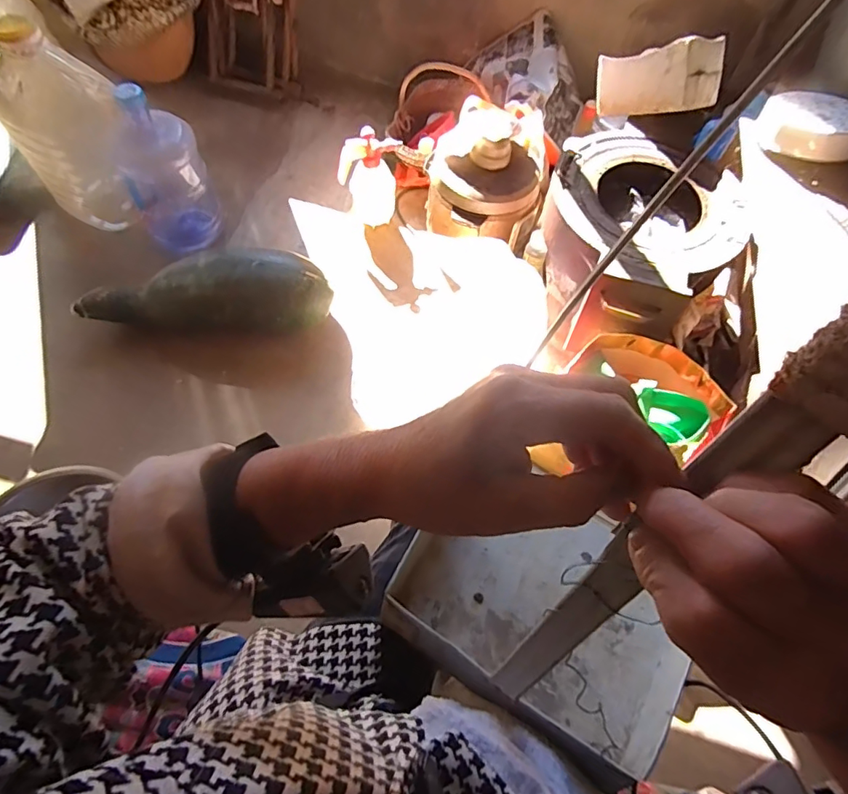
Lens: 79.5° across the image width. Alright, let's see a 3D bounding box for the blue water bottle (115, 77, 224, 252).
[{"bbox_3d":[-0.629,-0.536,1.246,0.166,0.377,0.132,9,64,2],"label":"blue water bottle"}]

